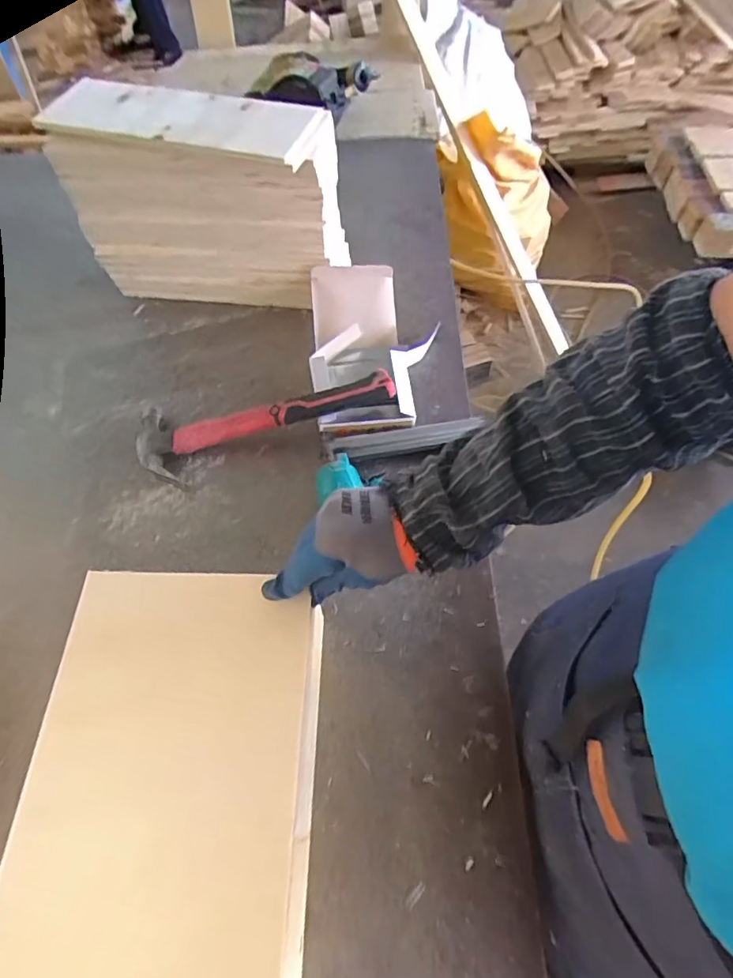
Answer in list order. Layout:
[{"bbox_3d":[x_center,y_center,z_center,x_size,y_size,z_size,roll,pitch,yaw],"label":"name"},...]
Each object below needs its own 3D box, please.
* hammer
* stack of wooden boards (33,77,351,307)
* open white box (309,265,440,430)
[{"bbox_3d":[-0.135,-0.104,0.705,0.327,0.070,0.113,-18,61,-8],"label":"hammer"},{"bbox_3d":[-0.221,-0.408,0.789,0.340,0.235,0.137,6,60,6],"label":"stack of wooden boards"},{"bbox_3d":[0.010,-0.198,0.760,0.171,0.068,0.268,-3,60,1],"label":"open white box"}]

